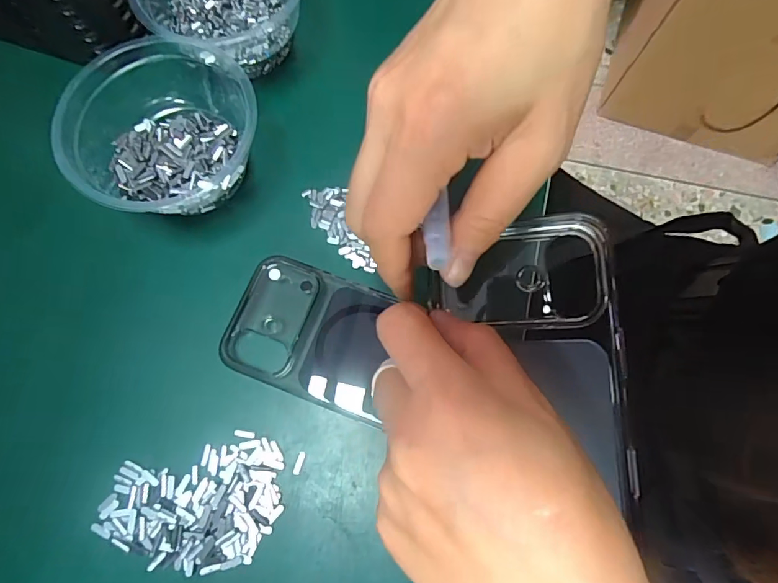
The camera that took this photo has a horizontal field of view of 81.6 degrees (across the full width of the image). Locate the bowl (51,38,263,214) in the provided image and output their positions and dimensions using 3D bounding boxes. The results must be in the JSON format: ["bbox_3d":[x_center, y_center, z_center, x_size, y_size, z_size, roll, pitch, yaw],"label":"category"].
[{"bbox_3d":[-0.138,-0.094,0.277,0.118,0.045,0.101,-11,74,-3],"label":"bowl"}]

